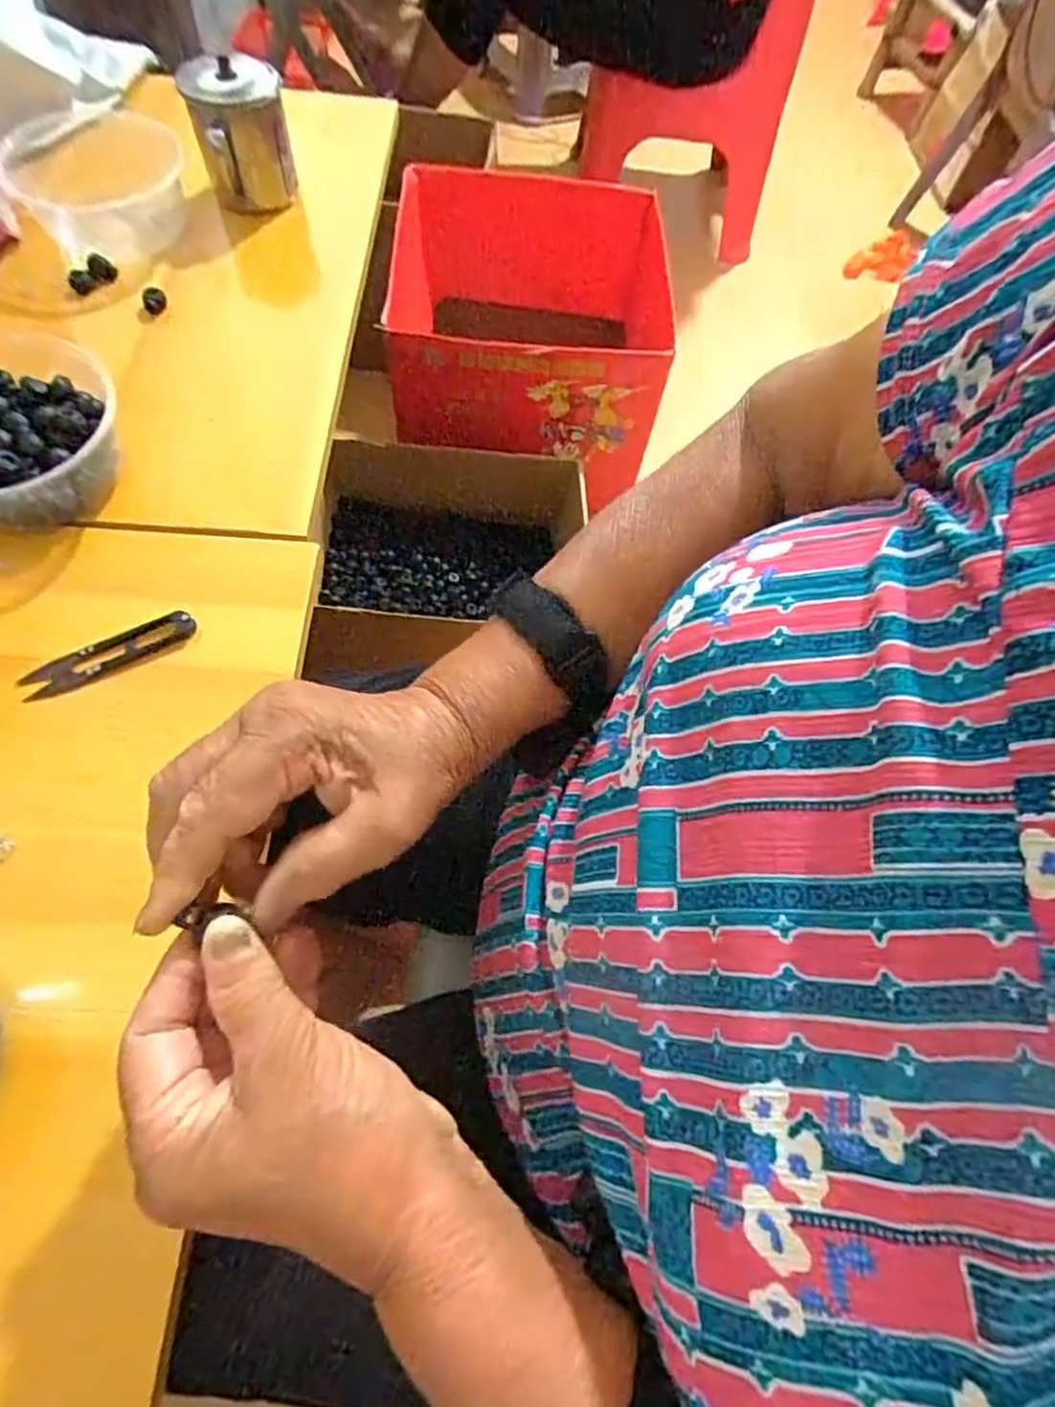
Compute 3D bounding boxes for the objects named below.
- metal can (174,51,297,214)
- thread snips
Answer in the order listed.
[{"bbox_3d":[-0.245,-0.490,0.573,0.078,0.100,0.092,-12,63,-10],"label":"metal can"},{"bbox_3d":[-0.258,-0.031,0.409,0.102,0.011,0.023,-25,66,-16],"label":"thread snips"}]

